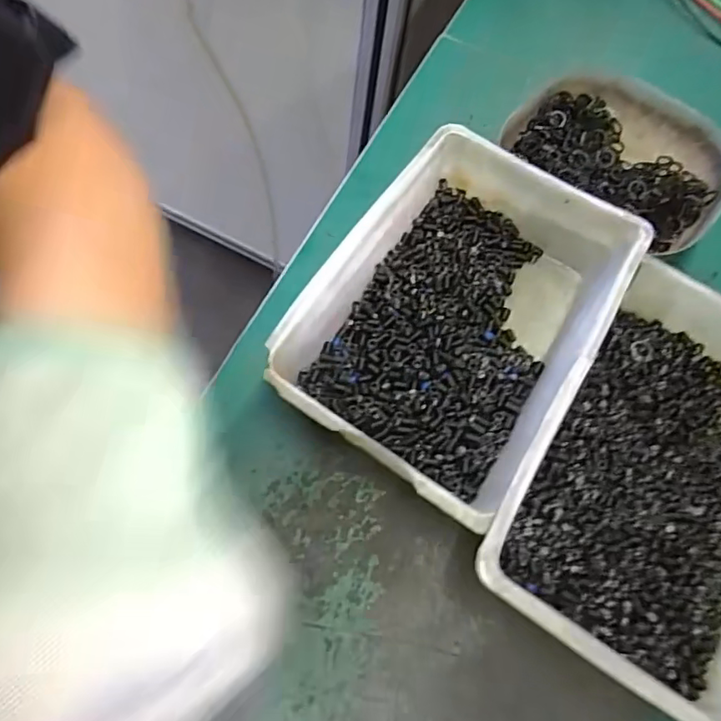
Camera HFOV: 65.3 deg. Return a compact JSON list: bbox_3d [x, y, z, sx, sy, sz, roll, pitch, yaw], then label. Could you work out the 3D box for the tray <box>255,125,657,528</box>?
[{"bbox_3d":[0.053,-0.025,0.318,0.141,0.054,0.201,32,67,8],"label":"tray"}]

